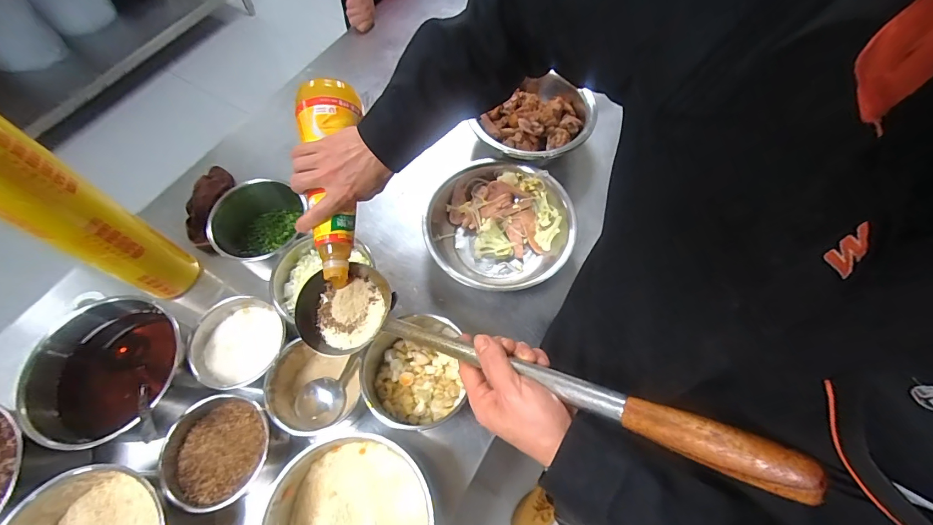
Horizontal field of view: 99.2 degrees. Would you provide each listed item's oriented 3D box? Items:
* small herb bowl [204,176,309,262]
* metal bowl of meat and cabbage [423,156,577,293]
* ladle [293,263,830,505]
[{"bbox_3d":[-0.344,-0.061,0.684,0.154,0.095,0.156,-39,71,-17],"label":"small herb bowl"},{"bbox_3d":[0.057,-0.056,0.707,0.240,0.092,0.243,0,64,0],"label":"metal bowl of meat and cabbage"},{"bbox_3d":[-0.005,0.085,0.380,0.514,0.058,0.111,9,60,39],"label":"ladle"}]

